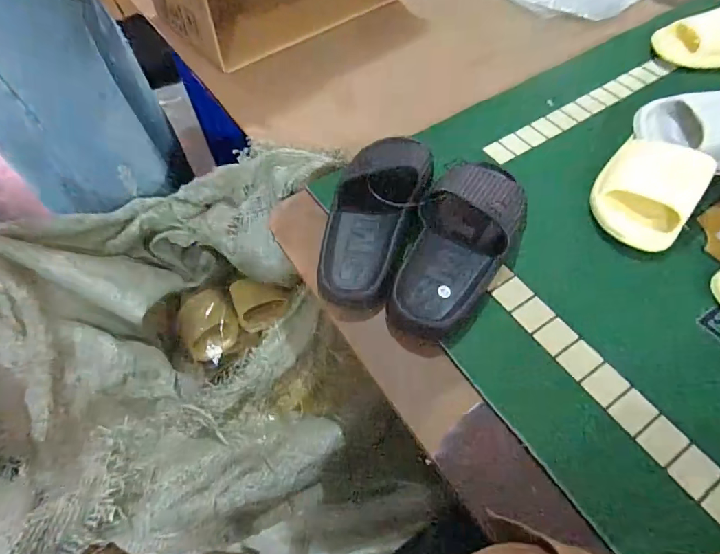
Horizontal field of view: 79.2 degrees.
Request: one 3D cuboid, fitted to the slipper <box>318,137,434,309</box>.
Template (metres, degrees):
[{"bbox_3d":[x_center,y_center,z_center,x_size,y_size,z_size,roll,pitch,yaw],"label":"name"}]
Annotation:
[{"bbox_3d":[0.017,-0.080,0.501,0.100,0.062,0.236,14,70,12],"label":"slipper"}]

